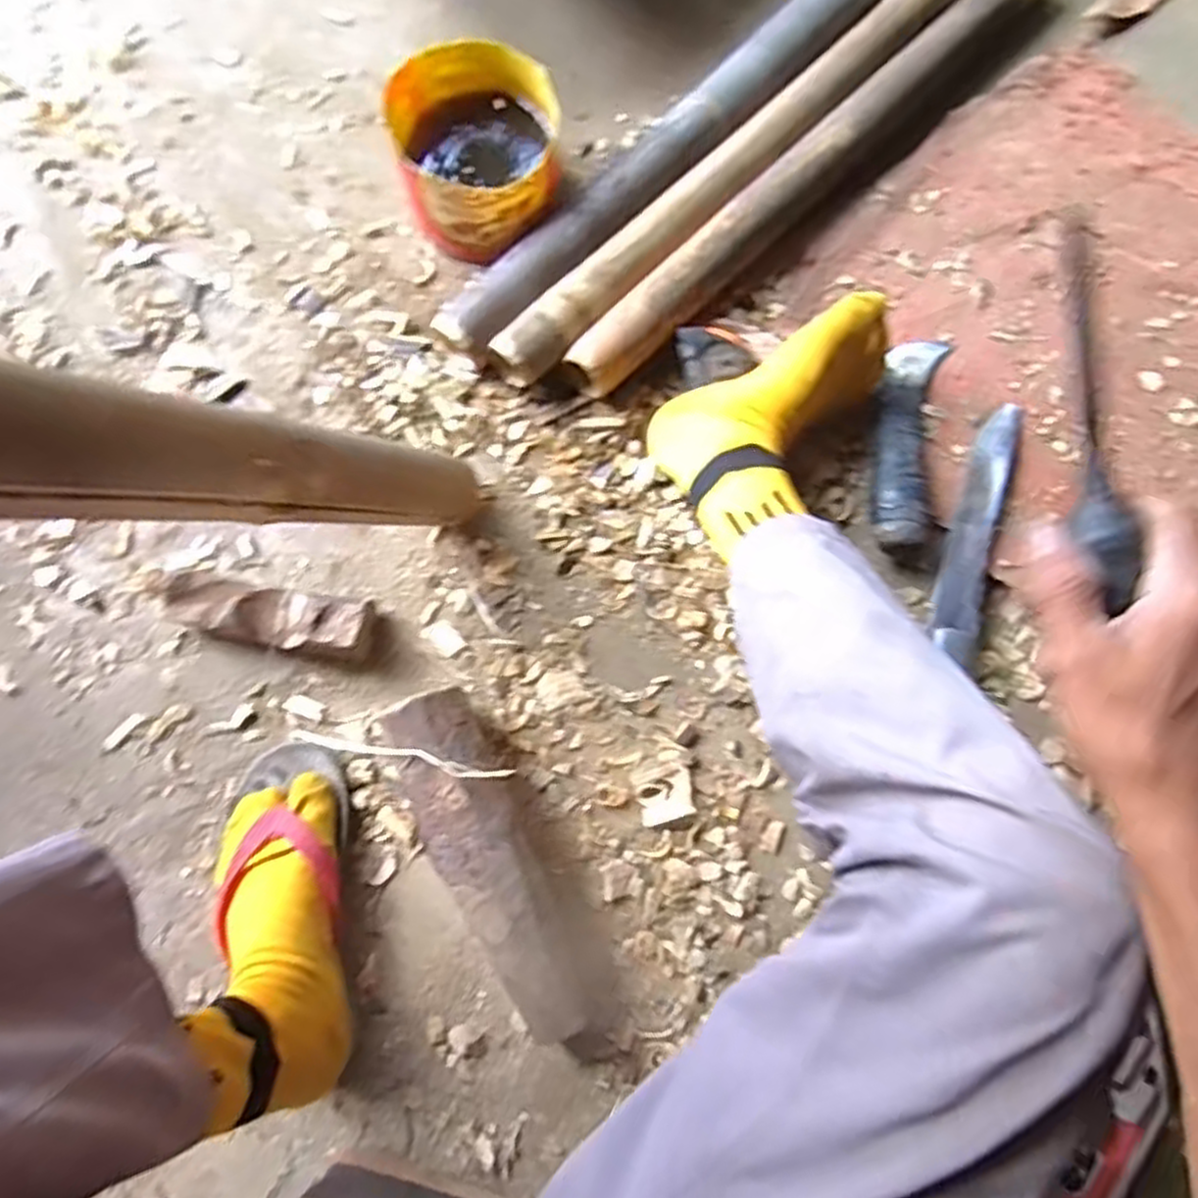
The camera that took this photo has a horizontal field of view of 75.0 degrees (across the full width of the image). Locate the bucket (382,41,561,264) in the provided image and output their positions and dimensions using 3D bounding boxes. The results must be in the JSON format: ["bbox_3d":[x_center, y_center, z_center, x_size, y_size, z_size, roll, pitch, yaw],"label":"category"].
[{"bbox_3d":[-0.105,-0.401,0.709,0.139,0.099,0.150,0,77,2],"label":"bucket"}]

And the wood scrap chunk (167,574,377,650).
[{"bbox_3d":[-0.265,0.014,0.632,0.157,0.042,0.044,8,77,3],"label":"wood scrap chunk"}]

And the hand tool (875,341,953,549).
[{"bbox_3d":[0.260,-0.140,0.657,0.049,0.035,0.201,14,78,5],"label":"hand tool"}]

